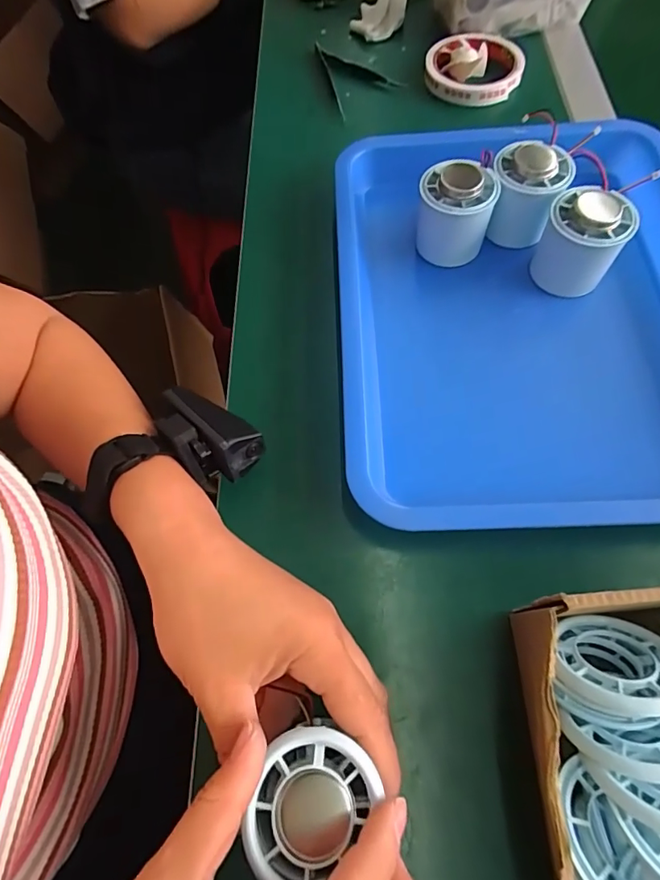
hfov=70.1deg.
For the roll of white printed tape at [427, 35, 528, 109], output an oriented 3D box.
[{"bbox_3d":[0.139,-0.361,0.458,0.089,0.020,0.086,9,66,7],"label":"roll of white printed tape"}]

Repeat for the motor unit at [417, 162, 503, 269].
[{"bbox_3d":[0.093,-0.169,0.351,0.054,0.062,0.051,21,68,11],"label":"motor unit"}]

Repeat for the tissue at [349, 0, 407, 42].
[{"bbox_3d":[0.053,-0.459,0.505,0.052,0.024,0.061,11,66,7],"label":"tissue"}]

